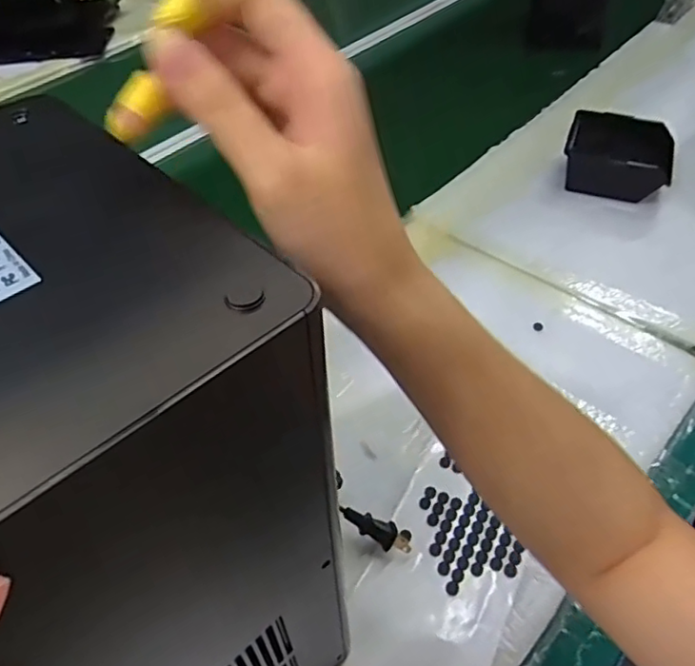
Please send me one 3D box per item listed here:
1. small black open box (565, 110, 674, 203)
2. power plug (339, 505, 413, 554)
[{"bbox_3d":[0.355,-0.231,0.789,0.131,0.058,0.130,14,48,18],"label":"small black open box"},{"bbox_3d":[0.024,0.155,0.473,0.063,0.015,0.023,29,49,-11],"label":"power plug"}]

